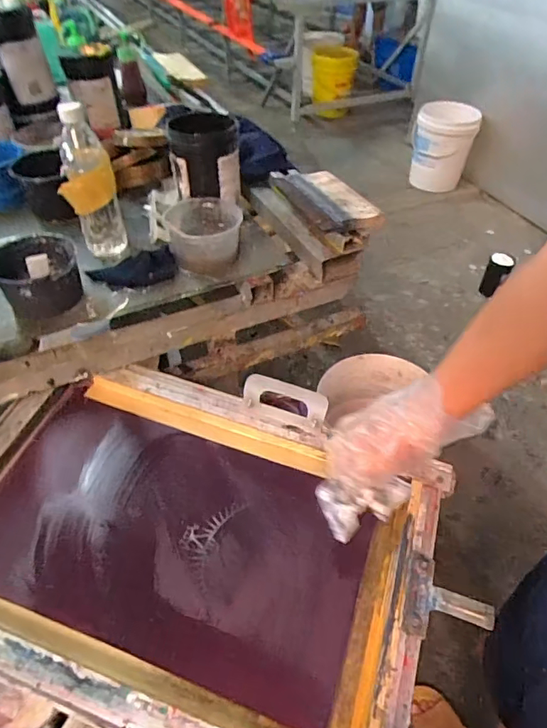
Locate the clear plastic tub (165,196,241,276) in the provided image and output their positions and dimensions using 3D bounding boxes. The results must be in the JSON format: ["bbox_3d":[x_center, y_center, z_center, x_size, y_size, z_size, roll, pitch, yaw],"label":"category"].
[{"bbox_3d":[-0.105,-0.196,0.717,0.099,0.068,0.105,1,46,0],"label":"clear plastic tub"}]

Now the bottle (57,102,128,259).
[{"bbox_3d":[-0.268,-0.259,0.691,0.076,0.202,0.079,-14,48,-14],"label":"bottle"}]

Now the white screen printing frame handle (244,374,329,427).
[{"bbox_3d":[0.016,0.048,0.655,0.116,0.010,0.046,16,93,13],"label":"white screen printing frame handle"}]

